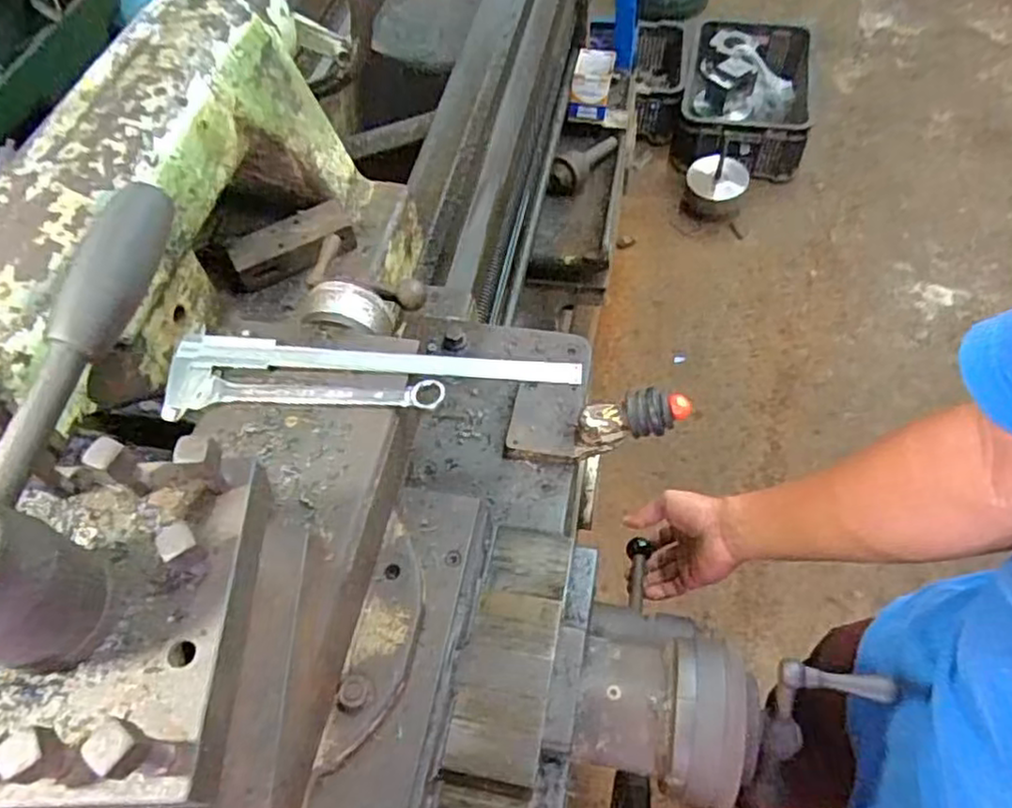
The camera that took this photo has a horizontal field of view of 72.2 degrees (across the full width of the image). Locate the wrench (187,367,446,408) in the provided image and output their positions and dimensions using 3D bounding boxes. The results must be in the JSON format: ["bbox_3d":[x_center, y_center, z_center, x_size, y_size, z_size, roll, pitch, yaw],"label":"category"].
[{"bbox_3d":[-0.129,-0.009,0.474,0.174,0.013,0.026,2,58,3],"label":"wrench"}]

